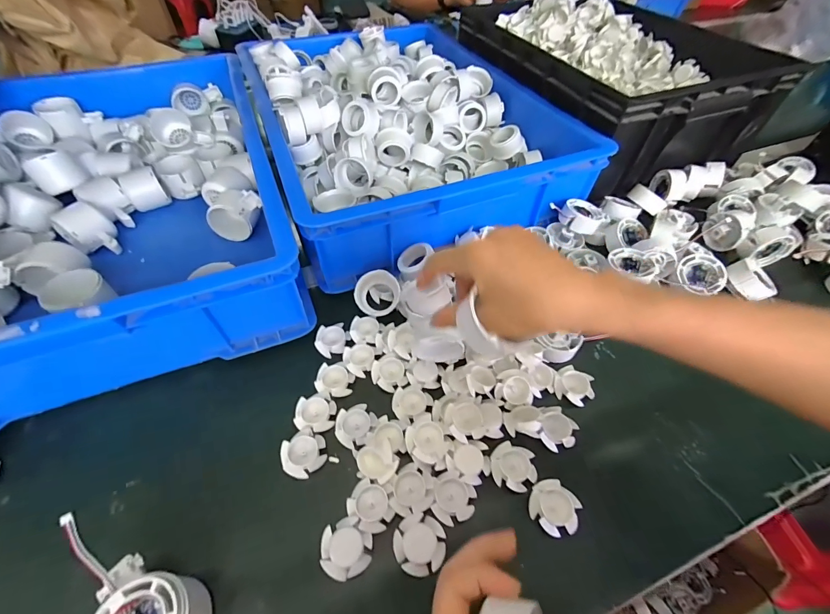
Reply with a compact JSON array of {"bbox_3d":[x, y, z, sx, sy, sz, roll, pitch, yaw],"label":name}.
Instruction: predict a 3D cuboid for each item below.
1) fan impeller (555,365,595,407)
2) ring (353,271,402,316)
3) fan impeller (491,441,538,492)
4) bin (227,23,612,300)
[{"bbox_3d":[0.170,0.085,0.381,0.039,0.017,0.036,27,57,18],"label":"fan impeller"},{"bbox_3d":[-0.047,-0.016,0.441,0.053,0.032,0.055,1,83,-11],"label":"ring"},{"bbox_3d":[0.089,0.148,0.328,0.040,0.016,0.037,1,53,-1],"label":"fan impeller"},{"bbox_3d":[-0.038,-0.311,0.601,0.417,0.116,0.565,-20,56,-16],"label":"bin"}]

